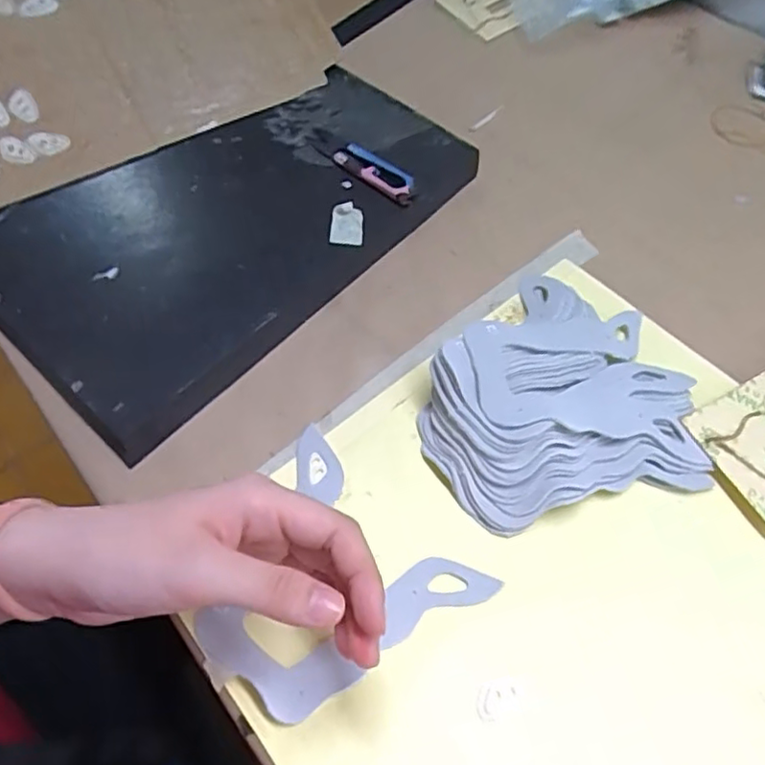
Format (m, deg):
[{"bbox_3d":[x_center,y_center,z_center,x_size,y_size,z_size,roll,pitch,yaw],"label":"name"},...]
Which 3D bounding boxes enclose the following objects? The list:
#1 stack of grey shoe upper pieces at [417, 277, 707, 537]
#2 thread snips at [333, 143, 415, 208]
[{"bbox_3d":[0.091,-0.003,0.354,0.147,0.035,0.149,-12,60,-5],"label":"stack of grey shoe upper pieces"},{"bbox_3d":[-0.003,-0.142,0.427,0.065,0.013,0.021,39,68,21],"label":"thread snips"}]

